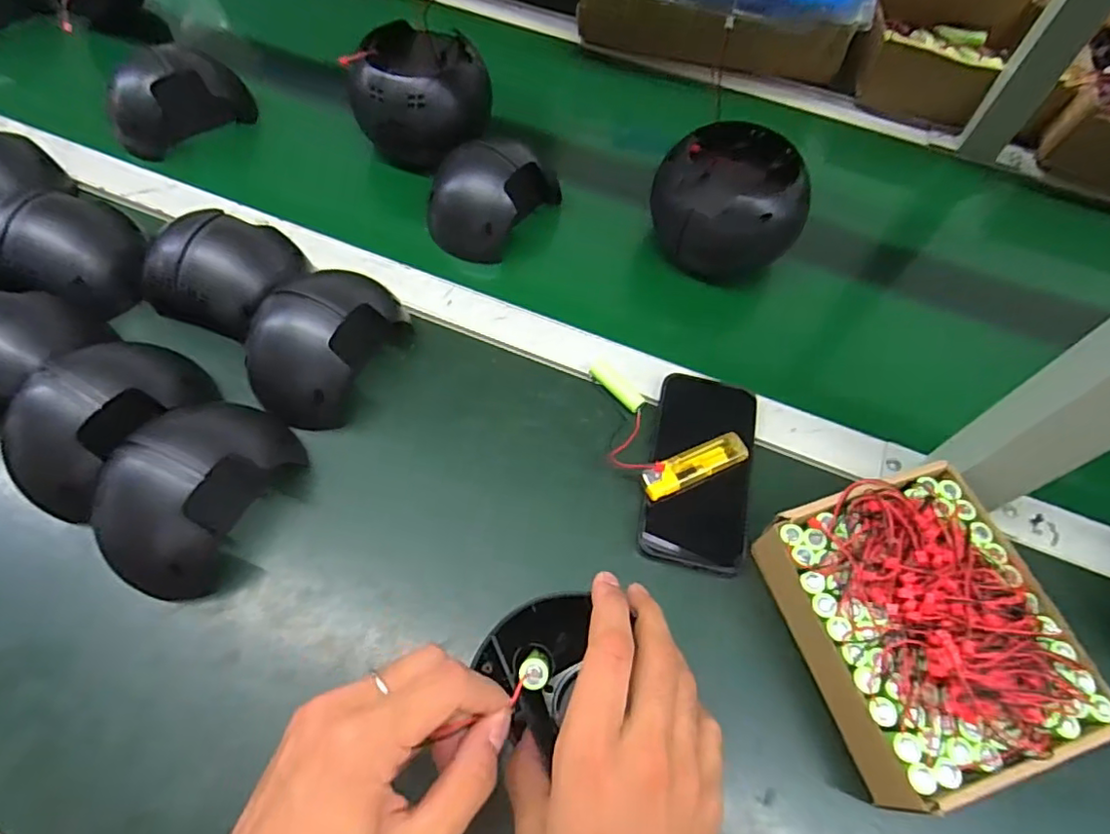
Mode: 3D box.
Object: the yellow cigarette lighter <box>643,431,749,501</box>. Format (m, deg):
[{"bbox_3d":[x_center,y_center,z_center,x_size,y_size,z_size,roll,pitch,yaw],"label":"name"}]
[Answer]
[{"bbox_3d":[0.098,0.035,0.417,0.081,0.012,0.023,-23,64,-16],"label":"yellow cigarette lighter"}]

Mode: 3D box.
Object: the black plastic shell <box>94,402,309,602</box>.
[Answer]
[{"bbox_3d":[-0.228,0.042,0.371,0.082,0.054,0.129,22,62,9],"label":"black plastic shell"}]

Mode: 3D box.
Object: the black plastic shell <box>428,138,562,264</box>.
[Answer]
[{"bbox_3d":[-0.059,-0.198,0.527,0.090,0.054,0.105,25,62,10],"label":"black plastic shell"}]

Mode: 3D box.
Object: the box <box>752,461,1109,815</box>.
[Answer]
[{"bbox_3d":[0.216,0.121,0.351,0.138,0.067,0.162,-13,62,-11],"label":"box"}]

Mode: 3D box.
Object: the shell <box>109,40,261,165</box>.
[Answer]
[{"bbox_3d":[-0.364,-0.307,0.568,0.124,0.064,0.066,-27,66,-18],"label":"shell"}]

